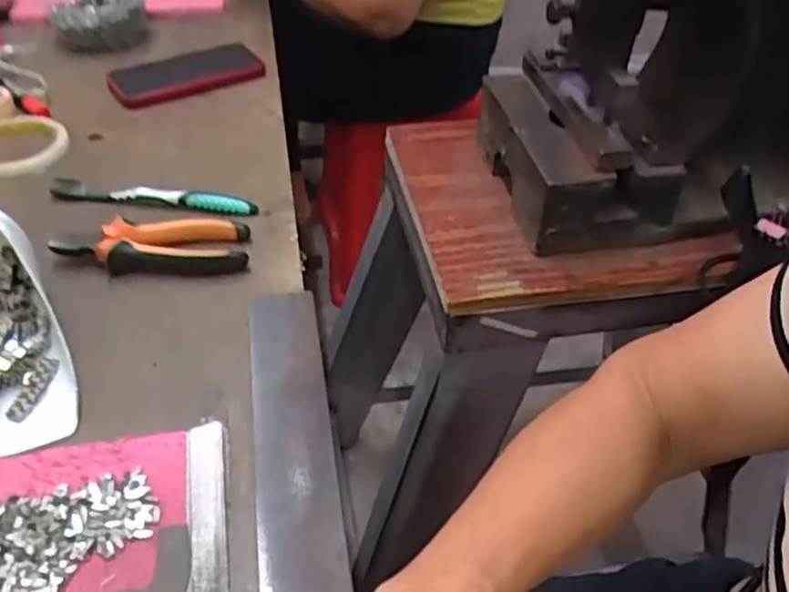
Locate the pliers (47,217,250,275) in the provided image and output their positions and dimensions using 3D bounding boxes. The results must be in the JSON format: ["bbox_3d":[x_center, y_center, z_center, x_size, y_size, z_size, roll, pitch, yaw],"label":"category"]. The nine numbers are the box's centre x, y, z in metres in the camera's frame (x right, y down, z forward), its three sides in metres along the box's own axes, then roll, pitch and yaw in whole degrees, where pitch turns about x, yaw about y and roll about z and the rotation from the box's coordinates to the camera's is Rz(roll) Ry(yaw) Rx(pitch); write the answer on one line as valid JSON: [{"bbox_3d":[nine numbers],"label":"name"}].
[{"bbox_3d":[-0.194,-0.040,0.566,0.148,0.026,0.051,-3,43,-9],"label":"pliers"}]

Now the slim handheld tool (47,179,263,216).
[{"bbox_3d":[-0.212,-0.090,0.621,0.183,0.016,0.014,7,42,1],"label":"slim handheld tool"}]

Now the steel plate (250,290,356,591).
[{"bbox_3d":[-0.066,0.083,0.451,0.050,0.008,0.244,-7,44,-7],"label":"steel plate"}]

